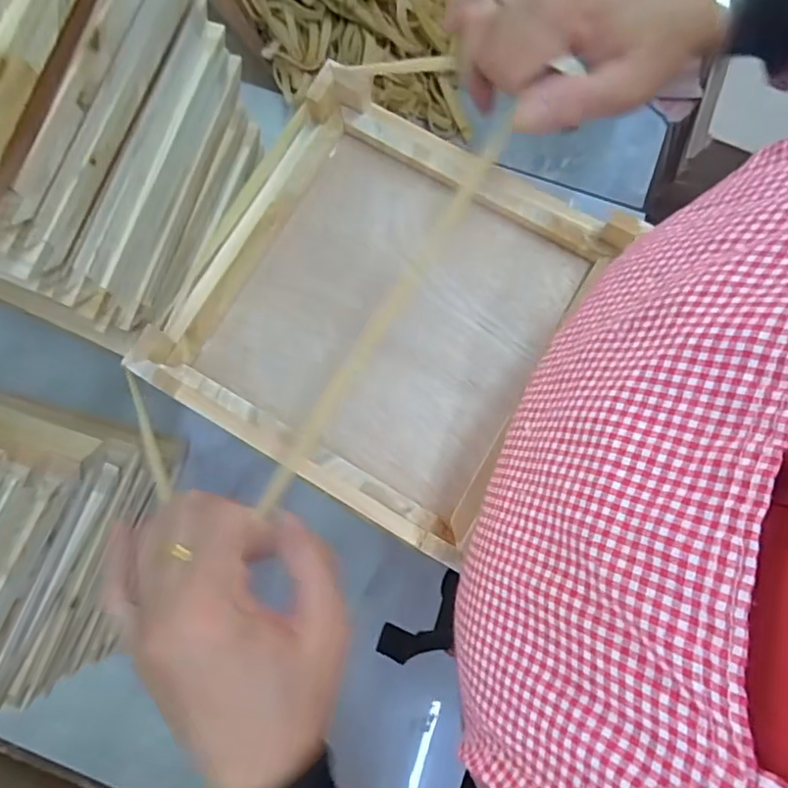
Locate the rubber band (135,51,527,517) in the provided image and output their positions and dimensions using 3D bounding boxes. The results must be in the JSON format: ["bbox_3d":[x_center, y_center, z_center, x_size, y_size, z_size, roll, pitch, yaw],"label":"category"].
[{"bbox_3d":[-0.042,-0.069,0.312,0.103,0.034,0.276,30,81,6],"label":"rubber band"}]

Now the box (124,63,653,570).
[{"bbox_3d":[-0.007,-0.050,0.312,0.189,0.031,0.199,29,81,6],"label":"box"}]

